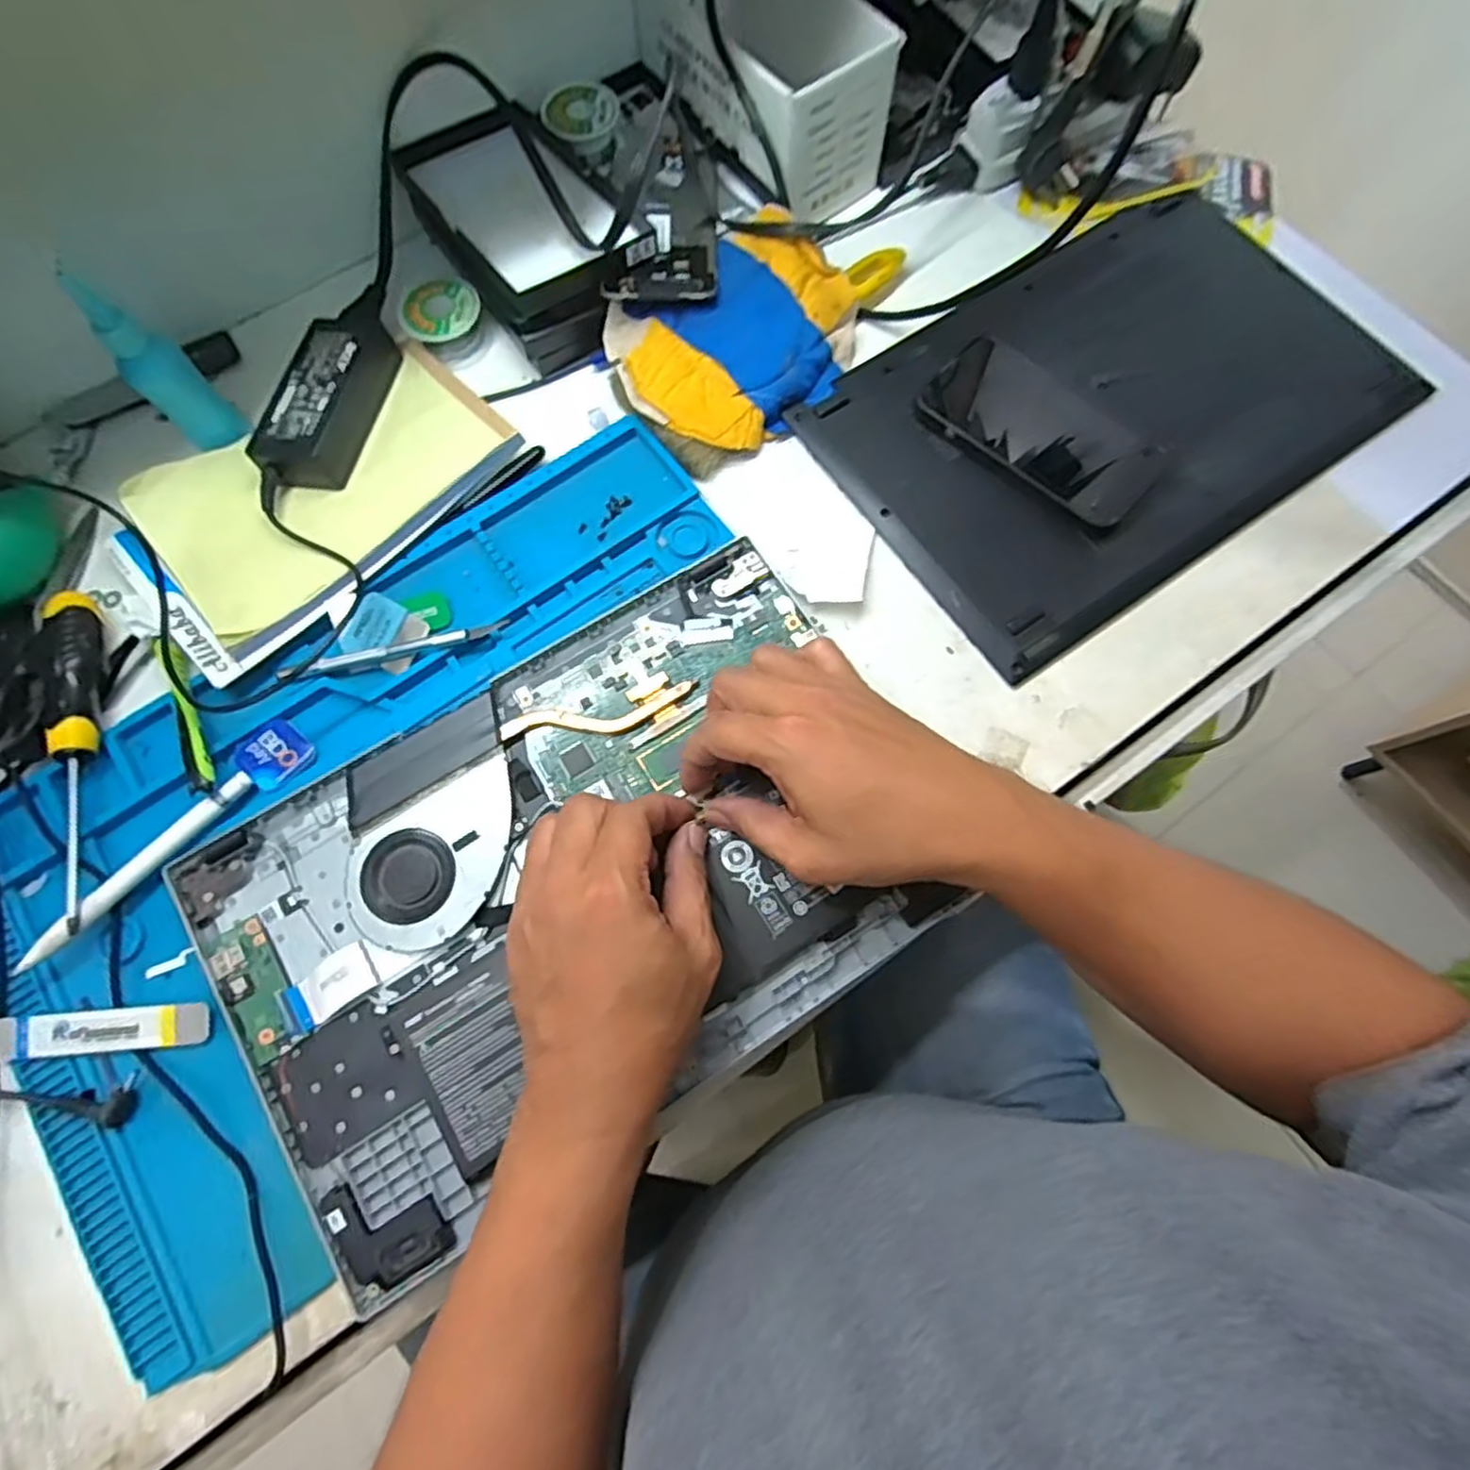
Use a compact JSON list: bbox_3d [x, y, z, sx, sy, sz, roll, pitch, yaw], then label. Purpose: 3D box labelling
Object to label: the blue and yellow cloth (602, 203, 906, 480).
[{"bbox_3d":[0.020,-0.274,0.485,0.214,0.032,0.127,-35,77,-9],"label":"blue and yellow cloth"}]

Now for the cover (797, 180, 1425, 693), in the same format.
[{"bbox_3d":[0.250,-0.225,0.479,0.370,0.016,0.235,-33,77,-9],"label":"cover"}]

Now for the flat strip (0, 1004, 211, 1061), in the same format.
[{"bbox_3d":[-0.333,0.155,0.374,0.118,0.008,0.021,-4,74,-1],"label":"flat strip"}]

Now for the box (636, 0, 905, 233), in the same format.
[{"bbox_3d":[0.018,-0.481,0.515,0.111,0.085,0.200,-33,77,-9],"label":"box"}]

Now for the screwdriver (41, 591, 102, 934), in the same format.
[{"bbox_3d":[-0.371,0.009,0.406,0.025,0.027,0.199,-12,74,-3],"label":"screwdriver"}]

